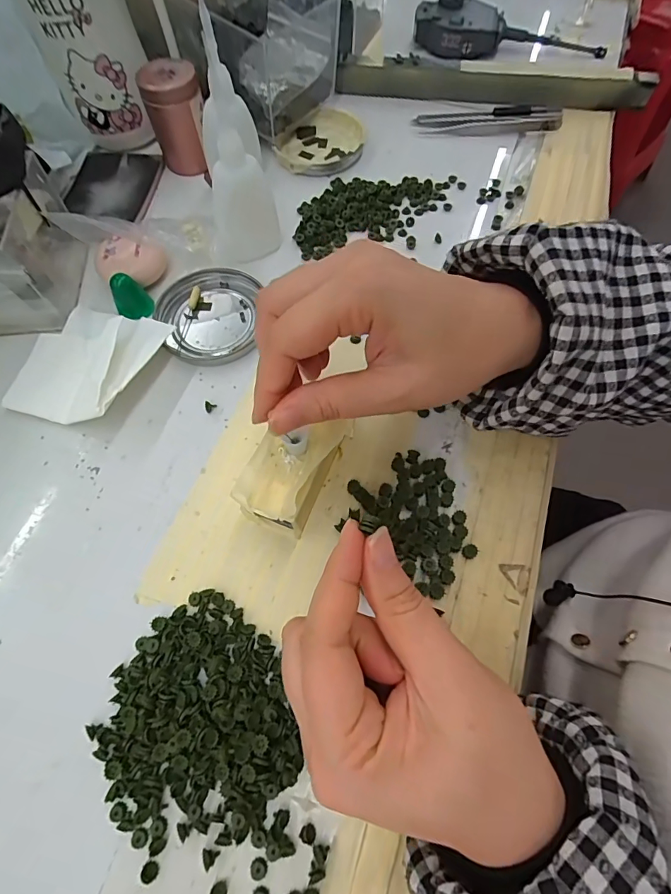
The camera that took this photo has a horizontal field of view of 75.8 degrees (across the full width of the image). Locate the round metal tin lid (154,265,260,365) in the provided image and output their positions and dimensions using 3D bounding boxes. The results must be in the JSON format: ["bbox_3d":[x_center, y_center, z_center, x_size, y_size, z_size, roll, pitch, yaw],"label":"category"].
[{"bbox_3d":[-0.091,-0.093,0.302,0.069,0.009,0.075,0,66,0],"label":"round metal tin lid"}]

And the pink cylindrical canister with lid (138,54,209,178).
[{"bbox_3d":[-0.127,-0.263,0.346,0.041,0.066,0.035,-25,68,-11],"label":"pink cylindrical canister with lid"}]

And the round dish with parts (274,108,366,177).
[{"bbox_3d":[-0.013,-0.269,0.383,0.074,0.013,0.078,7,66,3],"label":"round dish with parts"}]

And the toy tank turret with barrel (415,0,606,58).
[{"bbox_3d":[0.175,-0.423,0.433,0.186,0.030,0.056,2,66,1],"label":"toy tank turret with barrel"}]

